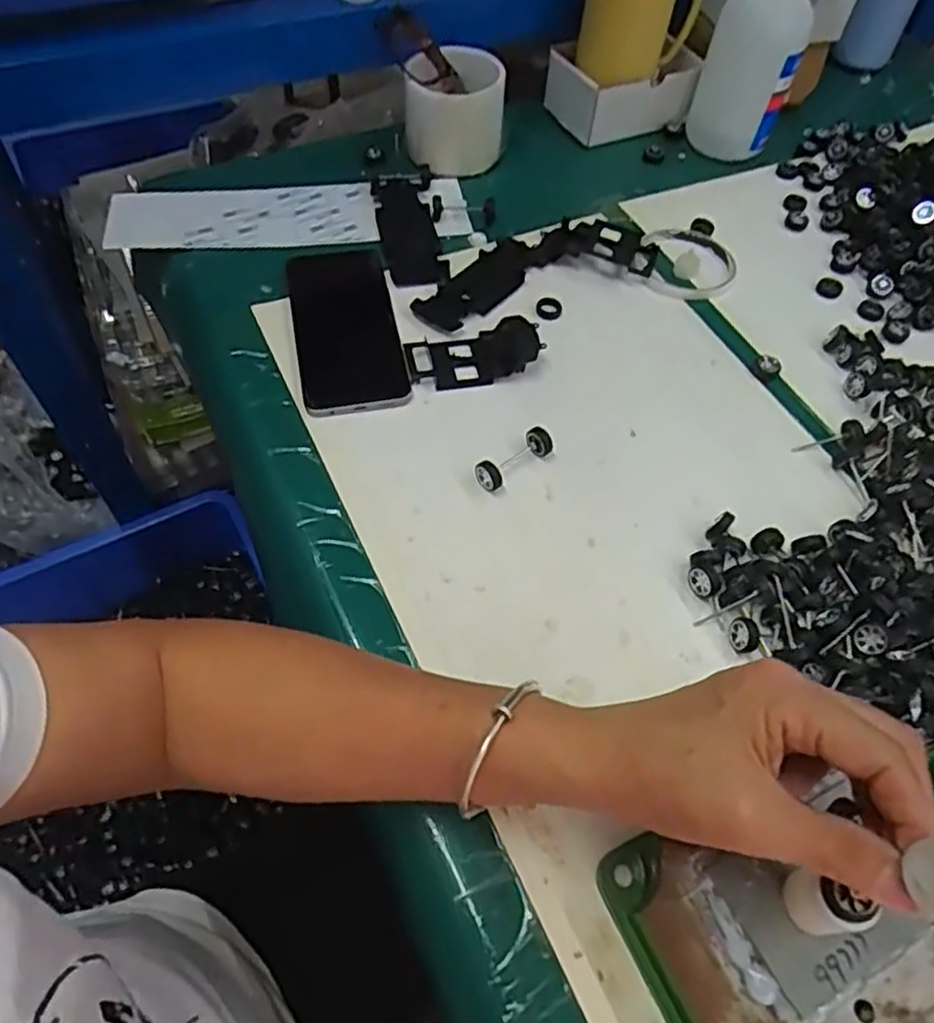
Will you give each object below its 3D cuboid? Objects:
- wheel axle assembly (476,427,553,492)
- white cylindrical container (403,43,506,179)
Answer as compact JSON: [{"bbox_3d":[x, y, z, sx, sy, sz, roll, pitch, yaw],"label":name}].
[{"bbox_3d":[0.032,-0.034,0.465,0.057,0.018,0.017,-32,65,-22],"label":"wheel axle assembly"},{"bbox_3d":[-0.010,-0.350,0.626,0.085,0.075,0.078,2,57,-3],"label":"white cylindrical container"}]

